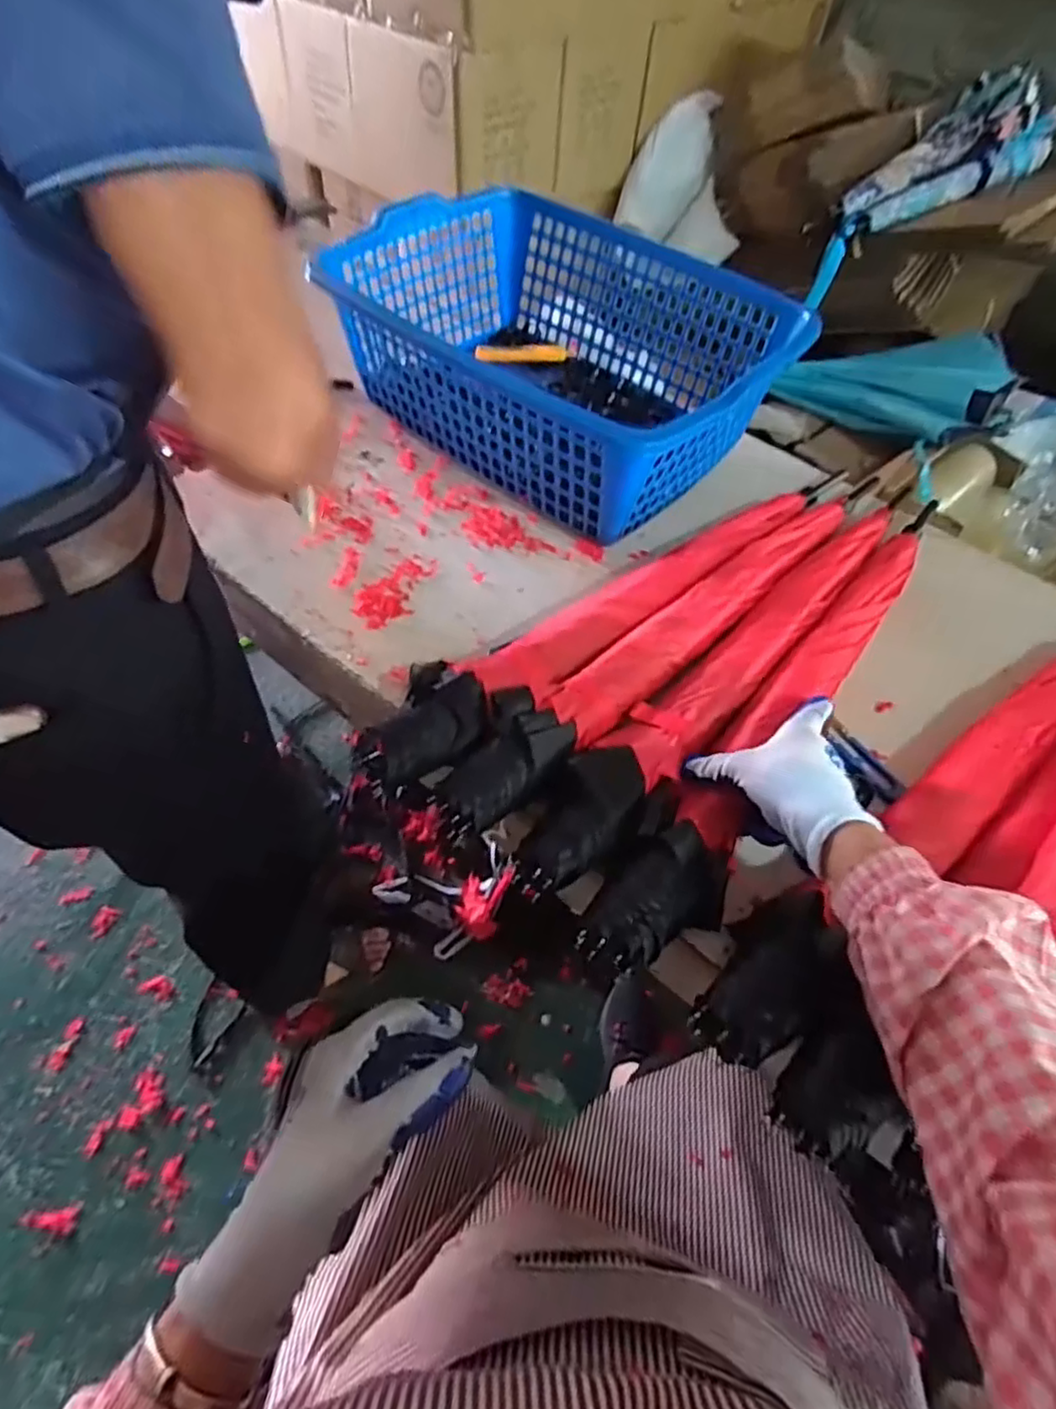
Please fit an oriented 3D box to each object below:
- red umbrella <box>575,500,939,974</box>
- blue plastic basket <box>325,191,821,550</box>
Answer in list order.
[{"bbox_3d":[0.234,-0.002,0.585,0.068,0.053,0.579,32,58,20],"label":"red umbrella"},{"bbox_3d":[0.037,-0.408,0.784,0.457,0.162,0.355,35,58,22],"label":"blue plastic basket"}]

